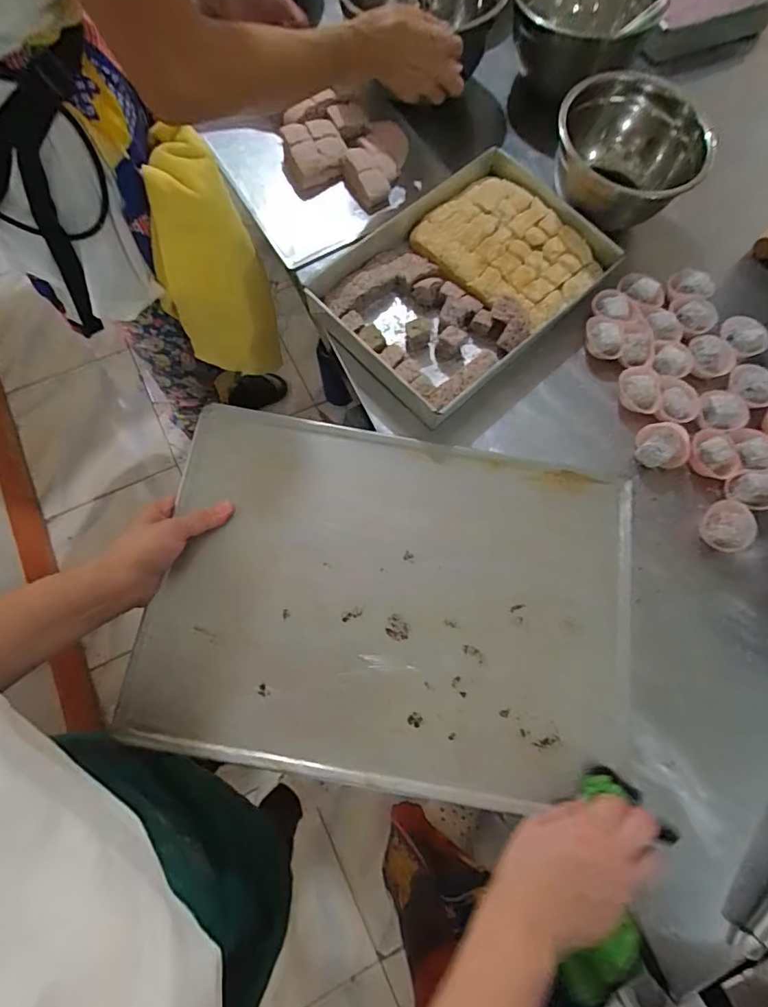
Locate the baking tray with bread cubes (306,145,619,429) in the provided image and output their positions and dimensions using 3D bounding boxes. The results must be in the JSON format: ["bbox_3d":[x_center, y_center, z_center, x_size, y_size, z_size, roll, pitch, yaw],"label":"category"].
[{"bbox_3d":[0.093,-0.258,0.574,0.218,0.033,0.311,44,76,11],"label":"baking tray with bread cubes"}]

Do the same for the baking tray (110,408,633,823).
[{"bbox_3d":[0.012,0.089,0.478,0.439,0.021,0.319,10,72,2],"label":"baking tray"}]

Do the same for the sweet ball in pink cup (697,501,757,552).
[{"bbox_3d":[0.336,0.025,0.500,0.041,0.037,0.047,-24,74,-9],"label":"sweet ball in pink cup"}]

